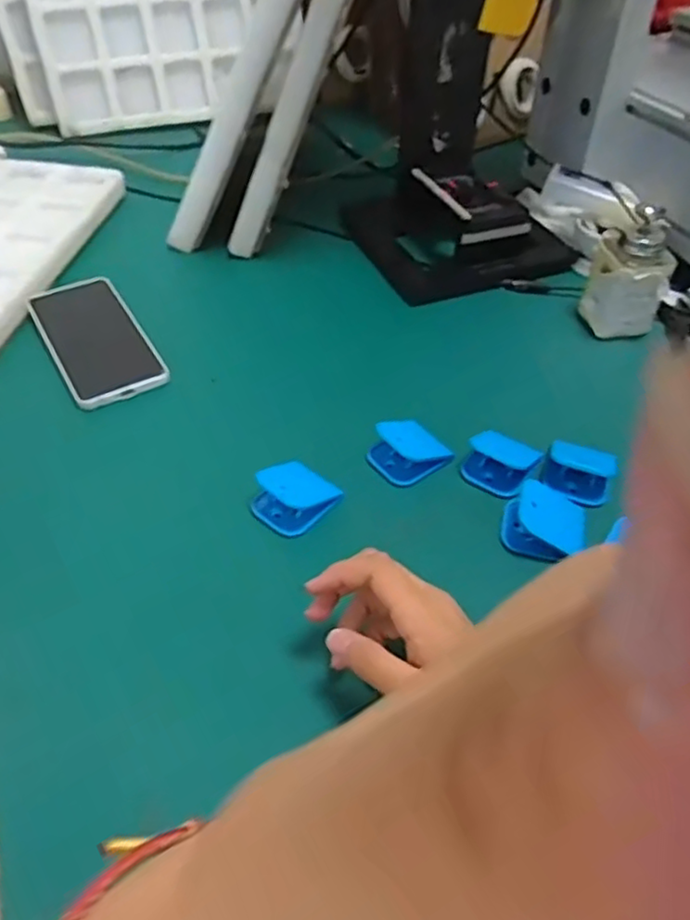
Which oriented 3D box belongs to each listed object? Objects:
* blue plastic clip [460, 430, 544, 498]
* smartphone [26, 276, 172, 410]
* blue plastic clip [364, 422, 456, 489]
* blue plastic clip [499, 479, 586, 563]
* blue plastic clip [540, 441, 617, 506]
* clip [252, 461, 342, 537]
[{"bbox_3d":[0.118,0.003,0.506,0.050,0.025,0.040,28,52,22],"label":"blue plastic clip"},{"bbox_3d":[-0.225,-0.113,0.599,0.080,0.005,0.173,-23,52,-22],"label":"smartphone"},{"bbox_3d":[0.050,-0.009,0.508,0.052,0.033,0.045,-26,53,-24],"label":"blue plastic clip"},{"bbox_3d":[0.140,0.043,0.463,0.058,0.028,0.049,10,47,7],"label":"blue plastic clip"},{"bbox_3d":[0.177,0.009,0.505,0.049,0.024,0.044,21,50,16],"label":"blue plastic clip"},{"bbox_3d":[-0.036,0.024,0.475,0.055,0.031,0.042,-34,57,-29],"label":"clip"}]

